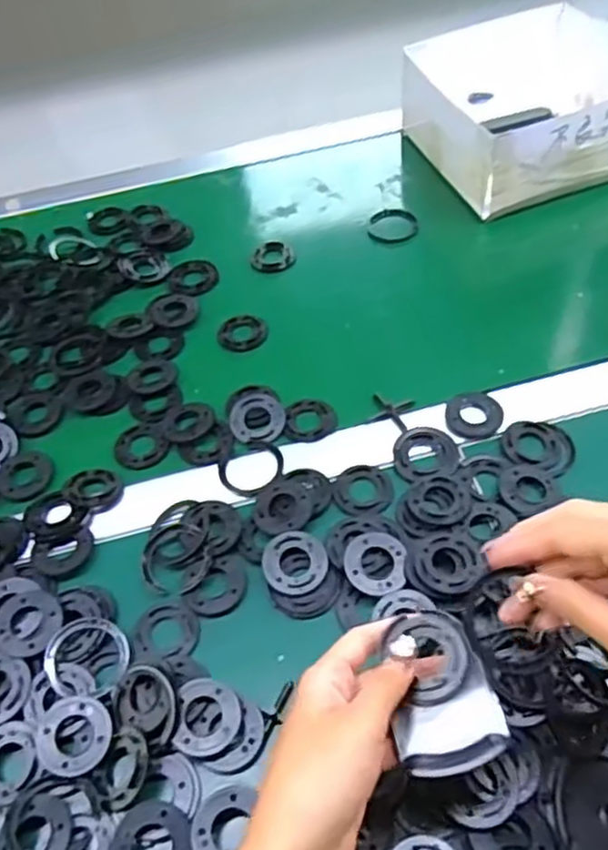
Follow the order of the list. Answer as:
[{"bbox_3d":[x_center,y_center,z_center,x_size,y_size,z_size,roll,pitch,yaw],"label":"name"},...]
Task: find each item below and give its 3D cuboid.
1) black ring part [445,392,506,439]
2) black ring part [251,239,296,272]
[{"bbox_3d":[0.135,-0.008,0.560,0.043,0.006,0.043,-3,52,4],"label":"black ring part"},{"bbox_3d":[-0.030,-0.168,0.711,0.041,0.011,0.042,-3,52,4],"label":"black ring part"}]

